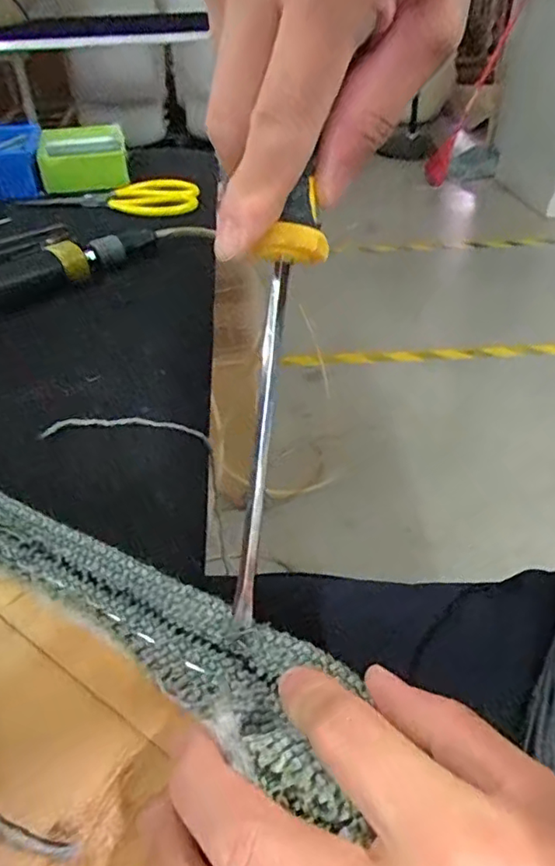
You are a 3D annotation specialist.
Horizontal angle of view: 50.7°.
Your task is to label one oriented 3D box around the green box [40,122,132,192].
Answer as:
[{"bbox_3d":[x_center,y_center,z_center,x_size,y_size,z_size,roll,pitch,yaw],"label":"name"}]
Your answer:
[{"bbox_3d":[-0.261,-0.375,0.794,0.110,0.047,0.136,-10,41,-10],"label":"green box"}]

